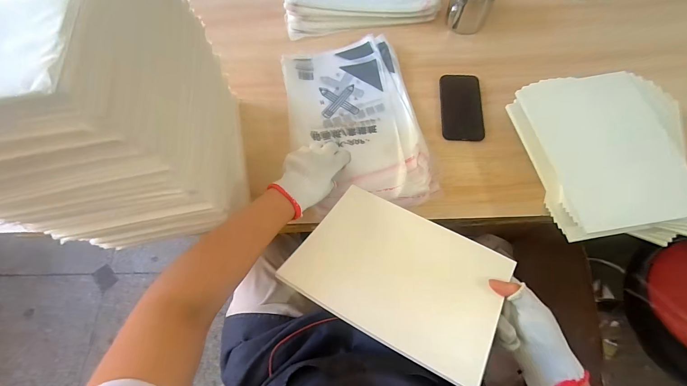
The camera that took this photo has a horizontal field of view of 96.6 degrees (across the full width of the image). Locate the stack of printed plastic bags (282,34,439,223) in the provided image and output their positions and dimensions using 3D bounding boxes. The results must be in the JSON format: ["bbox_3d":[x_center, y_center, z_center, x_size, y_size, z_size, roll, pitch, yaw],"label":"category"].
[{"bbox_3d":[0.018,-0.138,0.570,0.227,0.039,0.352,-11,68,-2],"label":"stack of printed plastic bags"}]

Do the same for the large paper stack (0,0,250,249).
[{"bbox_3d":[-0.261,-0.091,0.374,0.183,0.341,0.267,-10,68,-2],"label":"large paper stack"}]

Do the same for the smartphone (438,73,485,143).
[{"bbox_3d":[0.231,-0.171,0.601,0.075,0.014,0.149,2,68,3],"label":"smartphone"}]

